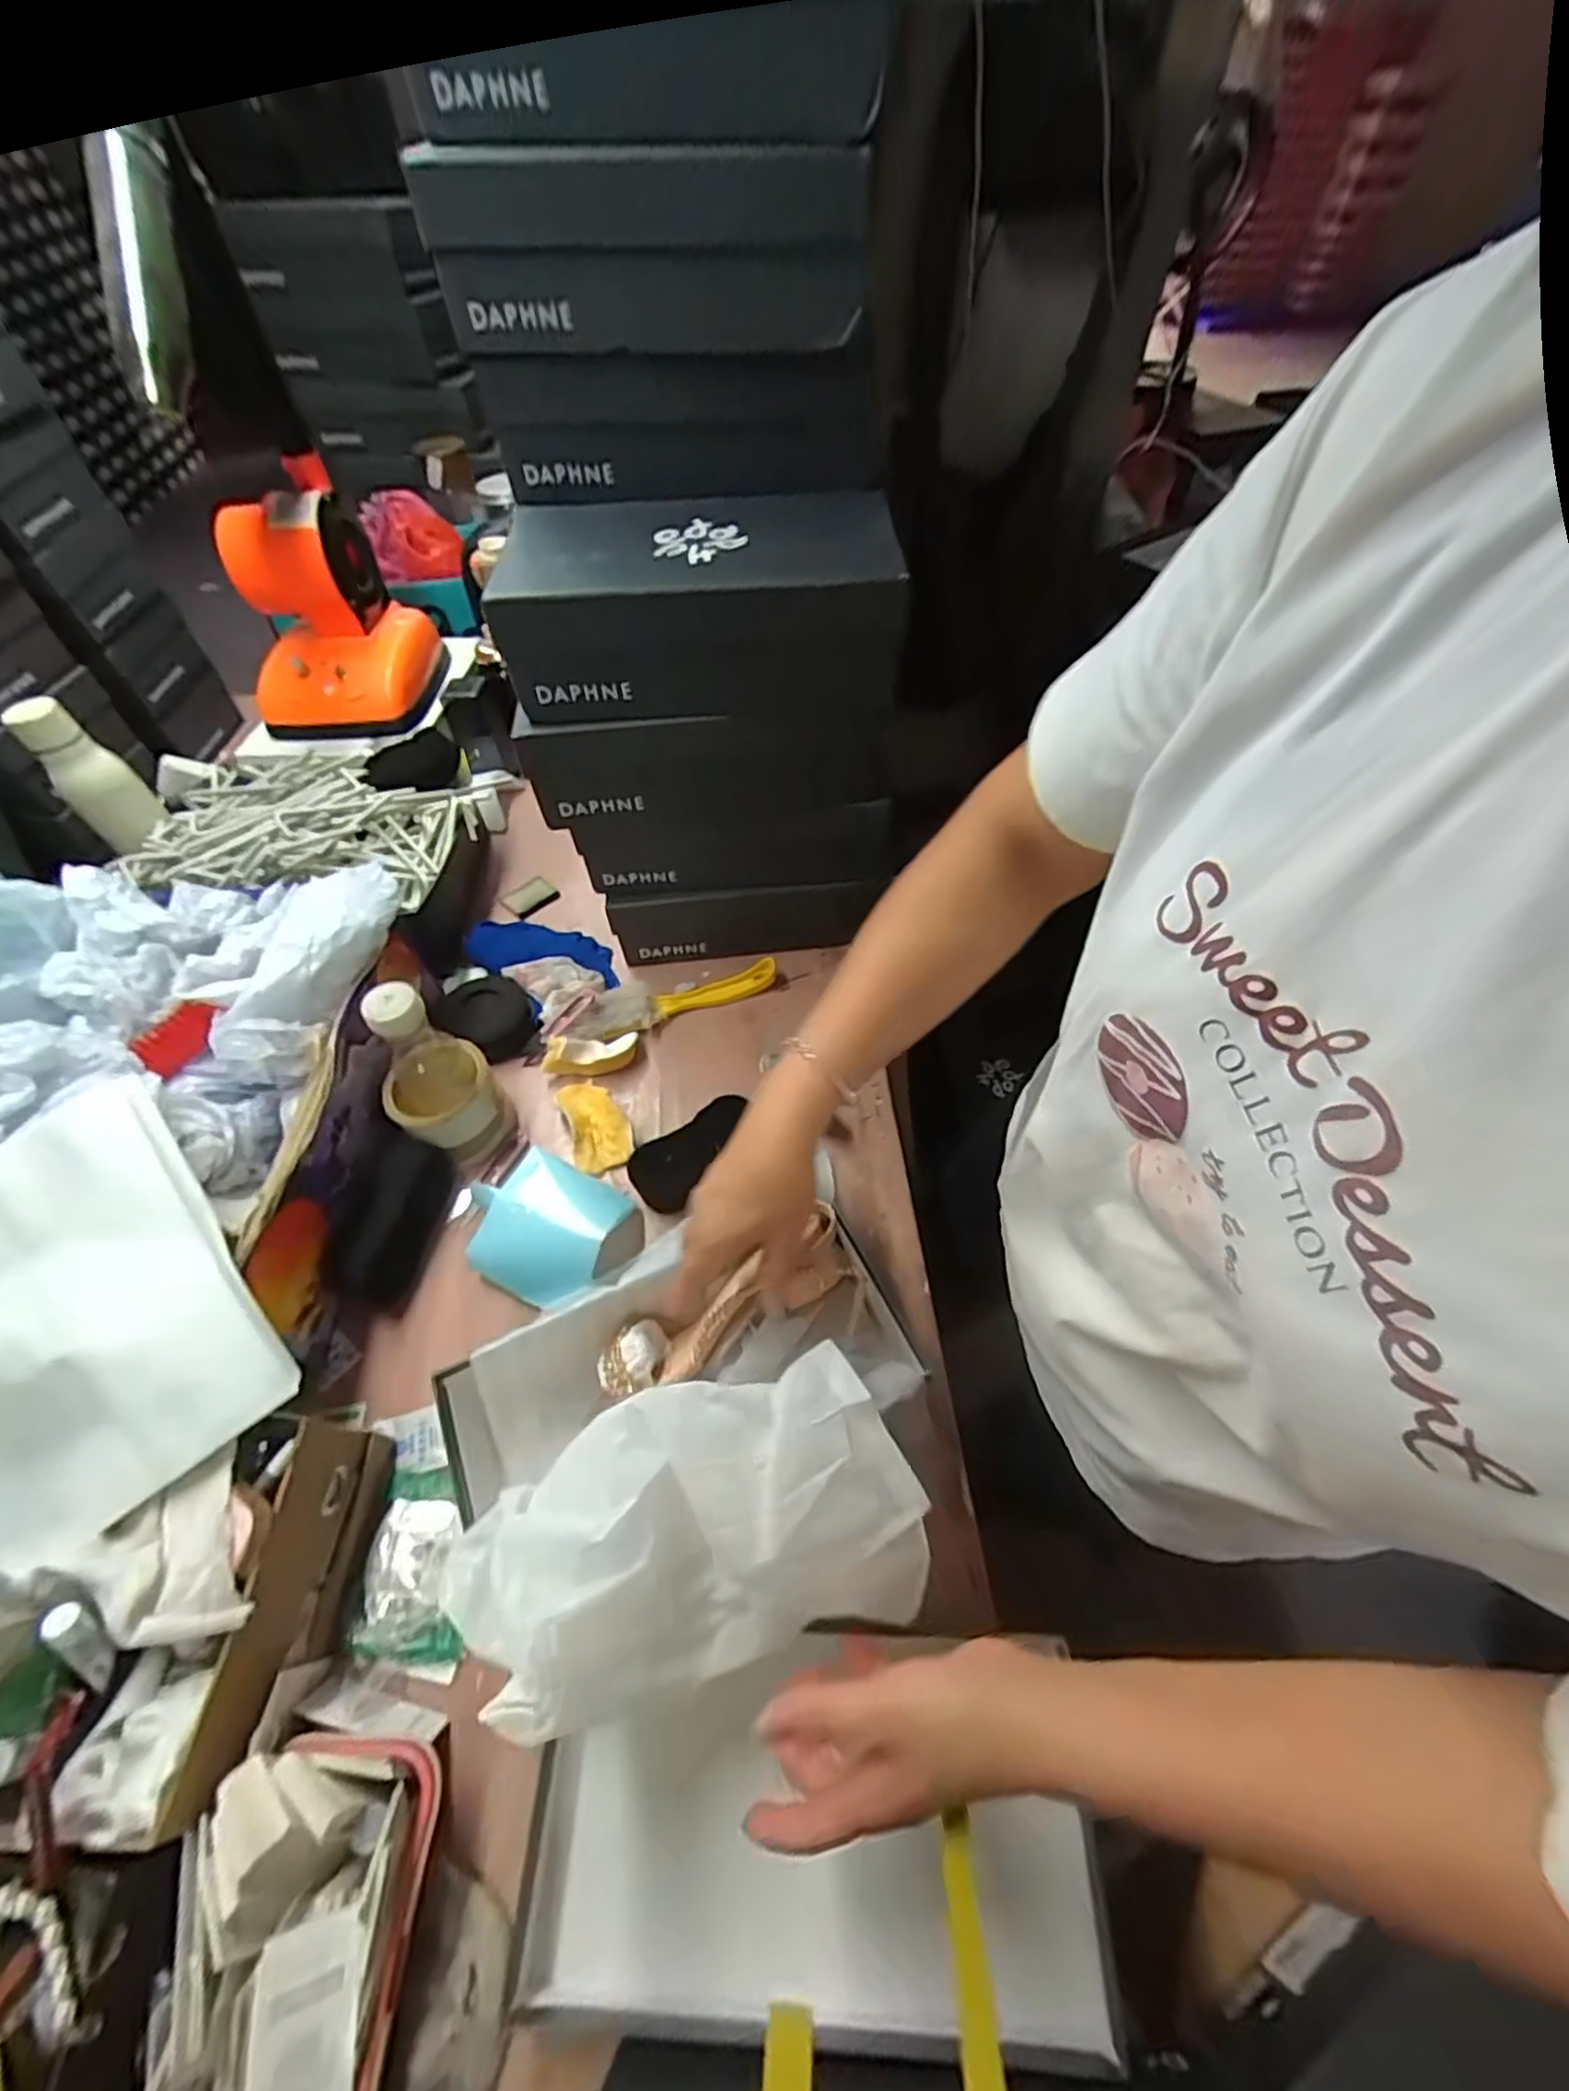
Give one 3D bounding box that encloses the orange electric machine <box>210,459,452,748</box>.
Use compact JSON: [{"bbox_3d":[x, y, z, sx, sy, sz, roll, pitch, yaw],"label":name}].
[{"bbox_3d":[-0.545,-0.509,0.844,0.200,0.201,0.190,-13,55,-8],"label":"orange electric machine"}]

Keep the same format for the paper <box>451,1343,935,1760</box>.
[{"bbox_3d":[-0.054,0.268,0.397,0.245,0.084,0.128,-14,55,-8],"label":"paper"}]

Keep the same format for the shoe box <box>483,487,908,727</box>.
[{"bbox_3d":[-0.063,-0.356,0.578,0.295,0.100,0.170,-3,54,-1],"label":"shoe box"}]

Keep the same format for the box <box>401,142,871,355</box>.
[{"bbox_3d":[-0.094,-0.558,0.503,0.285,0.095,0.180,-15,55,-10],"label":"box"}]

